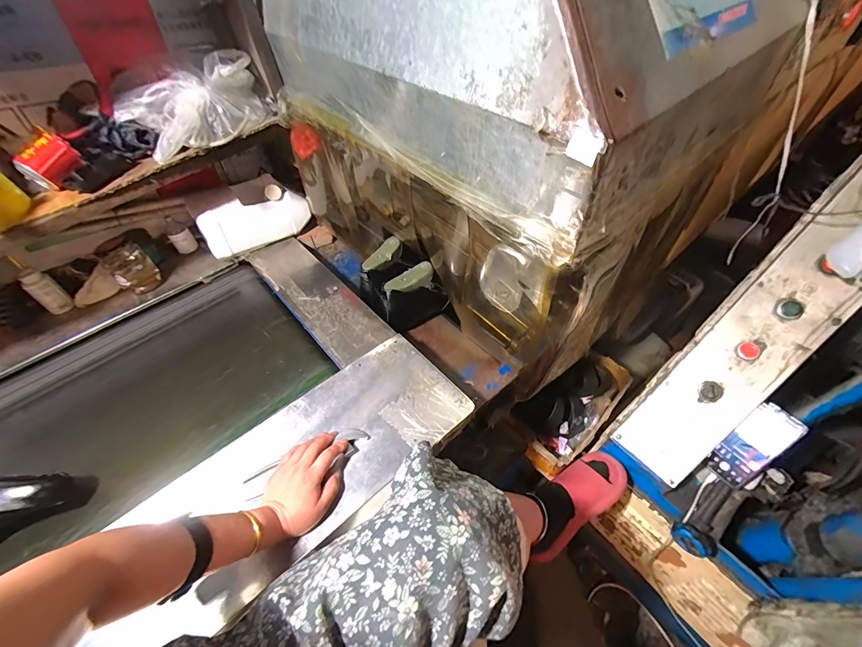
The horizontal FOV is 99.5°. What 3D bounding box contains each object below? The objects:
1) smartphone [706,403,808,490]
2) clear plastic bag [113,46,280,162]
[{"bbox_3d":[0.574,0.221,0.653,0.017,0.160,0.070,18,22,-33],"label":"smartphone"},{"bbox_3d":[-0.440,-0.436,0.726,0.135,0.096,0.310,23,57,20],"label":"clear plastic bag"}]

